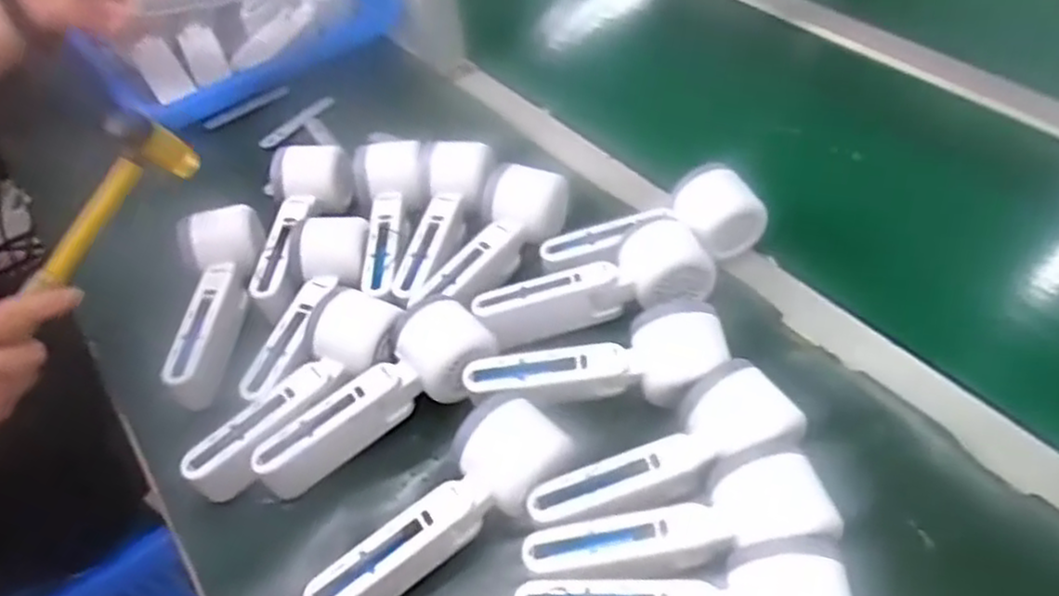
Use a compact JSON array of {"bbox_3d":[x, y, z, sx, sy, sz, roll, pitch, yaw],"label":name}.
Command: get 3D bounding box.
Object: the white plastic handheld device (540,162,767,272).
[{"bbox_3d":[0.096,-0.049,0.551,0.171,0.044,0.057,-19,49,-12],"label":"white plastic handheld device"}]

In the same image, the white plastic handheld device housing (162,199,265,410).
[{"bbox_3d":[-0.237,0.001,0.539,0.048,0.043,0.156,-2,63,4],"label":"white plastic handheld device housing"}]

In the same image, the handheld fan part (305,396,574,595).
[{"bbox_3d":[-0.047,0.128,0.420,0.054,0.051,0.162,32,58,29],"label":"handheld fan part"}]

